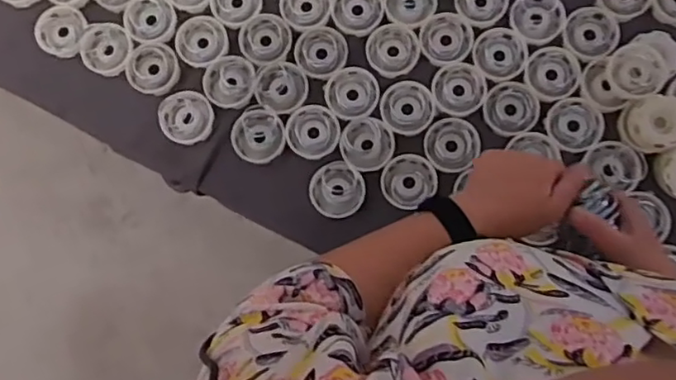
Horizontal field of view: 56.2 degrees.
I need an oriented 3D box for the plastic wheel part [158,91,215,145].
[{"bbox_3d":[-0.178,-0.085,0.745,0.062,0.008,0.060,-1,102,-6],"label":"plastic wheel part"}]

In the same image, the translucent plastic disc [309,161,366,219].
[{"bbox_3d":[0.000,0.000,0.727,0.062,0.019,0.062,-1,81,4],"label":"translucent plastic disc"}]

